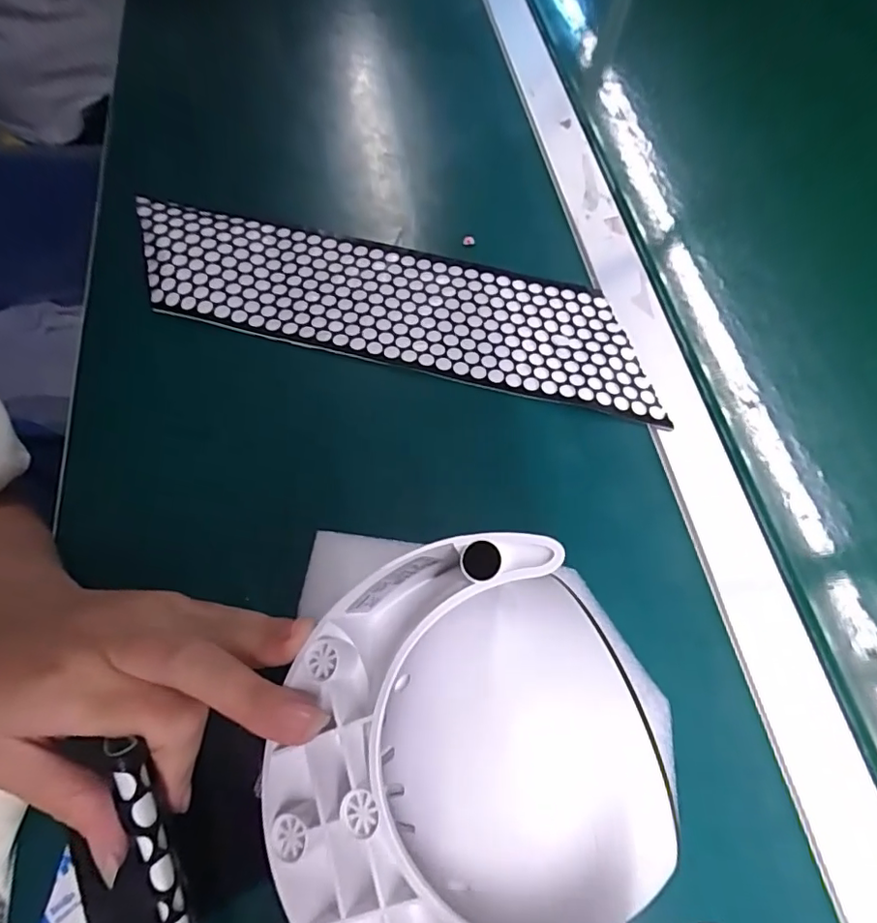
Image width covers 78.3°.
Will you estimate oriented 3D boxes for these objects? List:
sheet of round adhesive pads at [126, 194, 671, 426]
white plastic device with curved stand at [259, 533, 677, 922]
[{"bbox_3d":[-0.029,-0.108,0.362,0.352,0.011,0.095,14,65,3],"label":"sheet of round adhesive pads"},{"bbox_3d":[0.009,0.080,0.141,0.105,0.052,0.111,10,65,2],"label":"white plastic device with curved stand"}]

